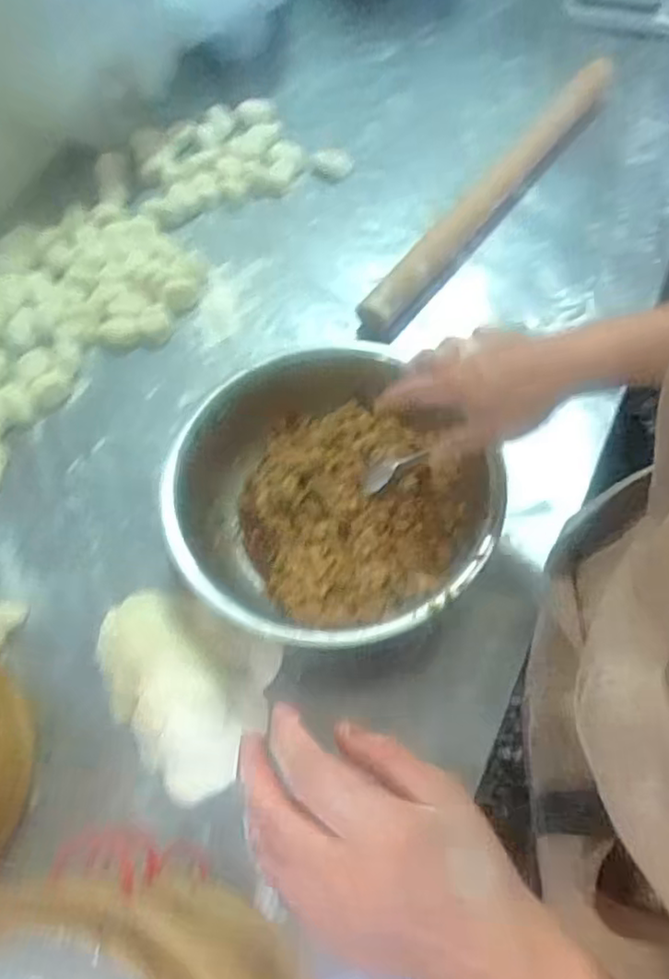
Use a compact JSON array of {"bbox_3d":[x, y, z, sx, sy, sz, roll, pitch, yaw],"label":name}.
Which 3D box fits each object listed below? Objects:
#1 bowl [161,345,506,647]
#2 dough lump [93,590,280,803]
[{"bbox_3d":[-0.005,0.001,0.569,0.256,0.098,0.269,-25,64,-10],"label":"bowl"},{"bbox_3d":[-0.130,0.154,0.534,0.152,0.033,0.129,24,66,15],"label":"dough lump"}]

